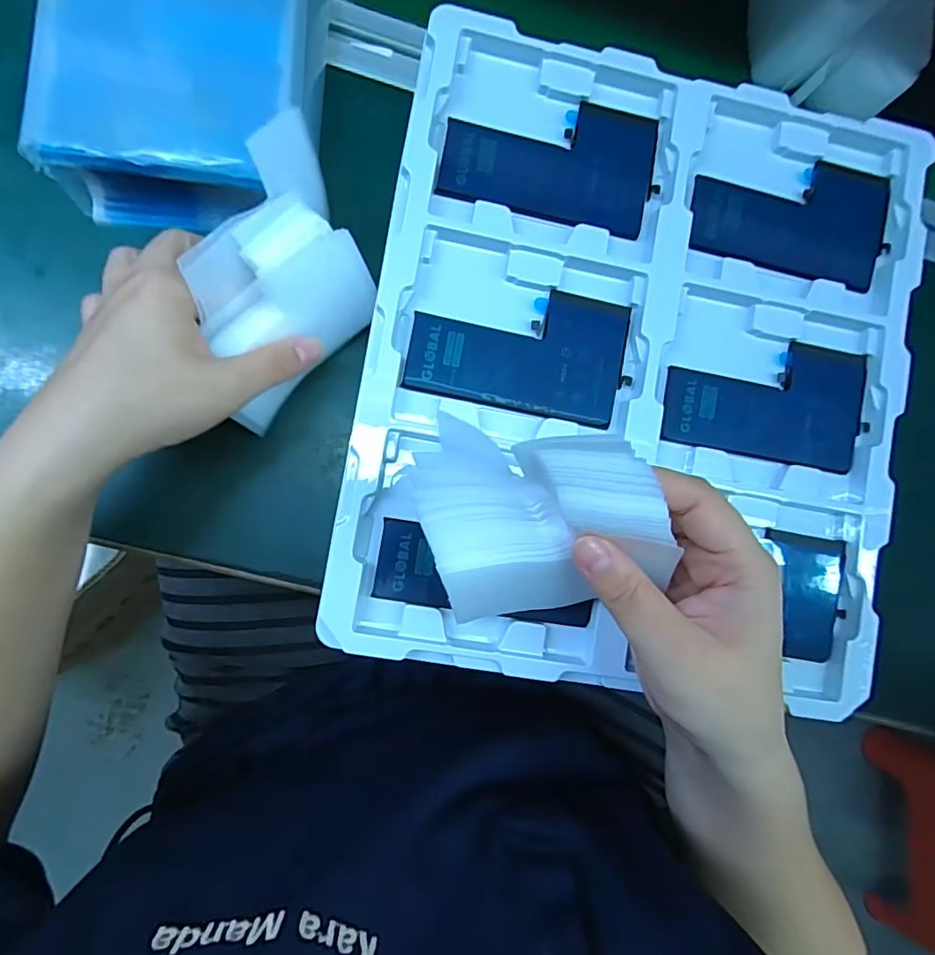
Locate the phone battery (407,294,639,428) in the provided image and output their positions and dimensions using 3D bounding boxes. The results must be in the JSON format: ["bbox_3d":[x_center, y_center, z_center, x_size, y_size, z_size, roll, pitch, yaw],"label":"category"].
[{"bbox_3d":[0.028,-0.067,0.272,0.109,0.007,0.065,11,85,-6],"label":"phone battery"}]

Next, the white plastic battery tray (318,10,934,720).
[{"bbox_3d":[0.092,-0.054,0.276,0.275,0.035,0.312,10,85,-6],"label":"white plastic battery tray"}]

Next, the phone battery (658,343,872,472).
[{"bbox_3d":[0.161,-0.043,0.288,0.111,0.010,0.065,7,91,-11],"label":"phone battery"}]

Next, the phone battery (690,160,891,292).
[{"bbox_3d":[0.178,-0.144,0.294,0.112,0.005,0.069,10,83,-8],"label":"phone battery"}]

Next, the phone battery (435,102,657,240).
[{"bbox_3d":[0.043,-0.166,0.277,0.109,0.007,0.066,10,85,-6],"label":"phone battery"}]

